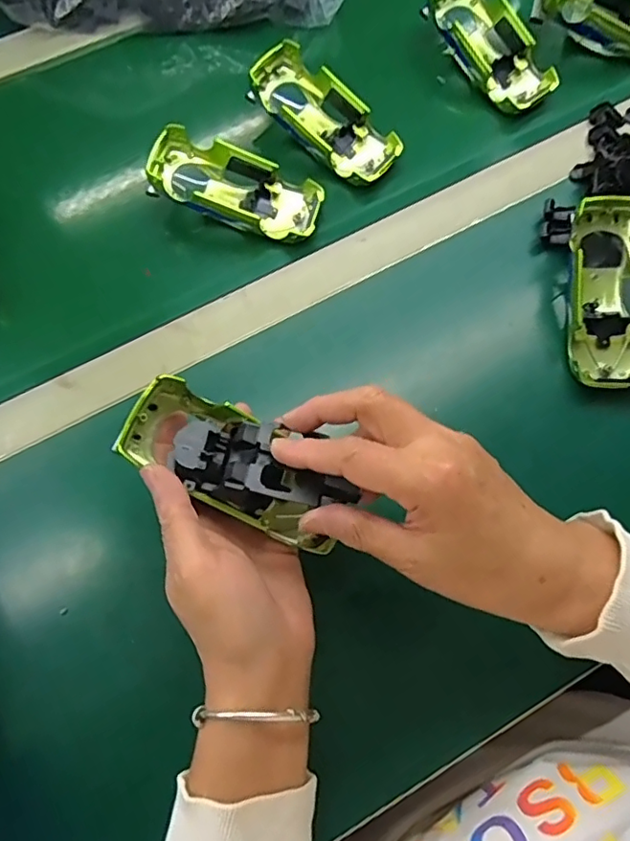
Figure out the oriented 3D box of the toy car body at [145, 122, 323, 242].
[{"bbox_3d":[-0.063,-0.182,0.437,0.133,0.031,0.054,20,71,-6],"label":"toy car body"}]

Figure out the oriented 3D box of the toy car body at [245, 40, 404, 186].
[{"bbox_3d":[0.006,-0.249,0.458,0.135,0.030,0.056,43,76,2],"label":"toy car body"}]

